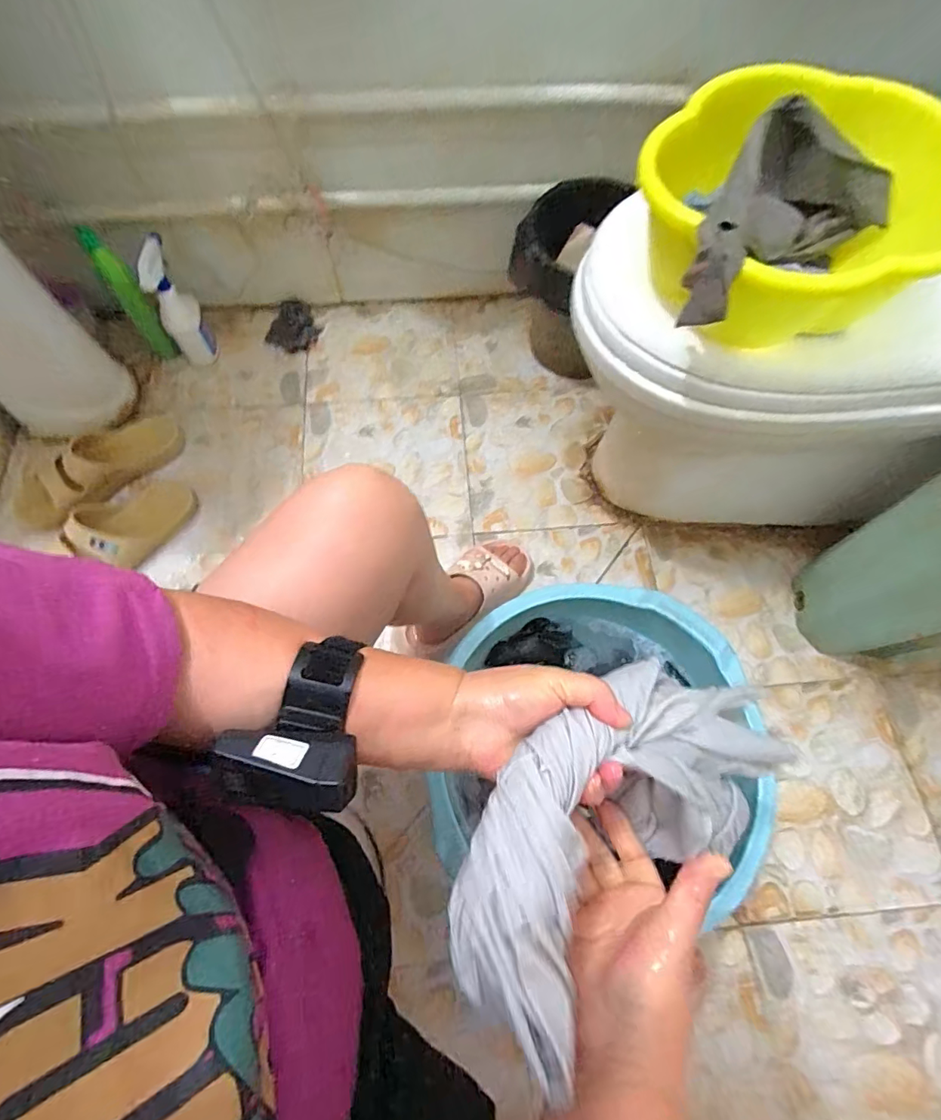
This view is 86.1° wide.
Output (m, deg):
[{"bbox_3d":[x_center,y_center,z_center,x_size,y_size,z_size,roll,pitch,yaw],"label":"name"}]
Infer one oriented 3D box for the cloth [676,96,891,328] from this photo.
[{"bbox_3d":[0.277,-0.293,0.442,0.128,0.080,0.242,34,71,12],"label":"cloth"}]

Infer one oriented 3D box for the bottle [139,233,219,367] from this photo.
[{"bbox_3d":[-0.528,-0.452,0.901,0.073,0.206,0.049,-23,44,-11],"label":"bottle"}]

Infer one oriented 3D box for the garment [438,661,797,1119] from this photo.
[{"bbox_3d":[0.099,0.151,0.314,0.259,0.082,0.133,-13,65,-35],"label":"garment"}]

